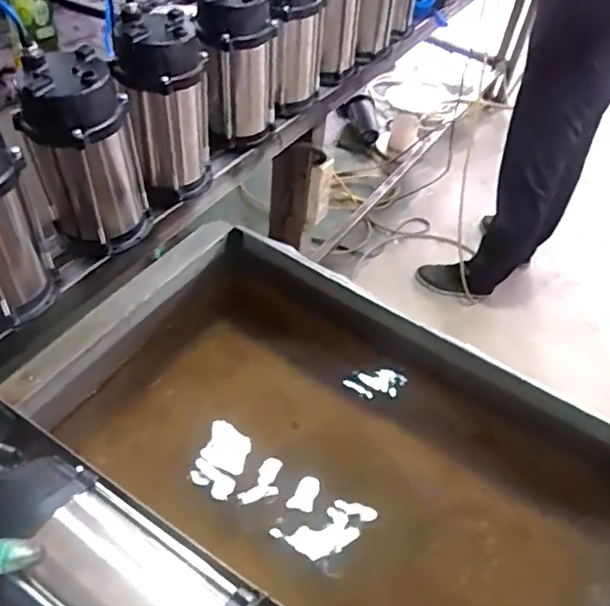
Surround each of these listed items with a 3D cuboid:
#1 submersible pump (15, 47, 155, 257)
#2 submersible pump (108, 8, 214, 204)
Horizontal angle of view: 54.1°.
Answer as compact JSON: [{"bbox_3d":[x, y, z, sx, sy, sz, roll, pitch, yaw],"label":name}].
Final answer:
[{"bbox_3d":[-0.292,-0.192,0.805,0.125,0.261,0.114,-13,51,-17],"label":"submersible pump"},{"bbox_3d":[-0.212,-0.295,0.916,0.126,0.254,0.132,-5,49,-11],"label":"submersible pump"}]

